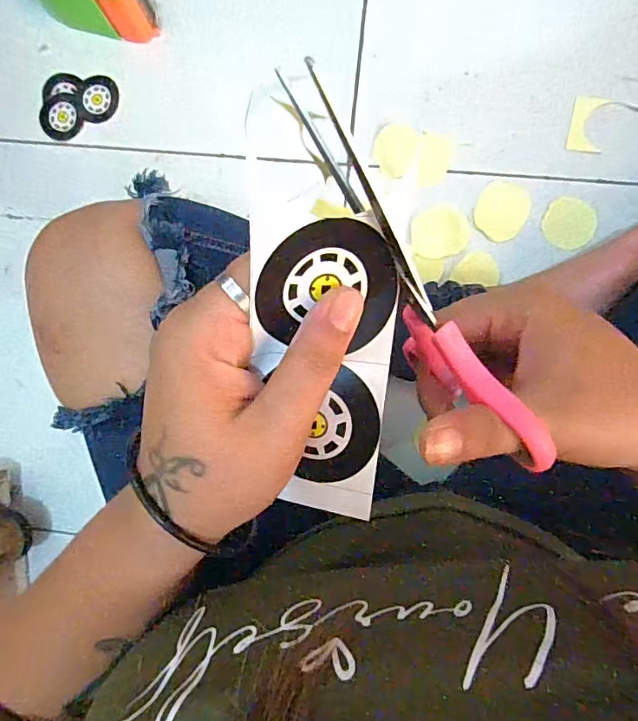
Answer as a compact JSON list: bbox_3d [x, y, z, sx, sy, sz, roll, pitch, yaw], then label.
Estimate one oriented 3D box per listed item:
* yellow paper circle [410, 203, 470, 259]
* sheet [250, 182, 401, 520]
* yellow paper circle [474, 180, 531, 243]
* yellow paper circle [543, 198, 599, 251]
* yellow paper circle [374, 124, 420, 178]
[{"bbox_3d":[0.115,-0.125,0.468,0.053,0.004,0.051,0,90,6],"label":"yellow paper circle"},{"bbox_3d":[0.001,0.004,0.170,0.047,0.011,0.113,0,109,-8],"label":"sheet"},{"bbox_3d":[0.175,-0.145,0.467,0.049,0.004,0.054,37,94,4],"label":"yellow paper circle"},{"bbox_3d":[0.237,-0.130,0.460,0.047,0.006,0.049,8,91,6],"label":"yellow paper circle"},{"bbox_3d":[0.075,-0.204,0.473,0.041,0.004,0.048,22,92,5],"label":"yellow paper circle"}]

